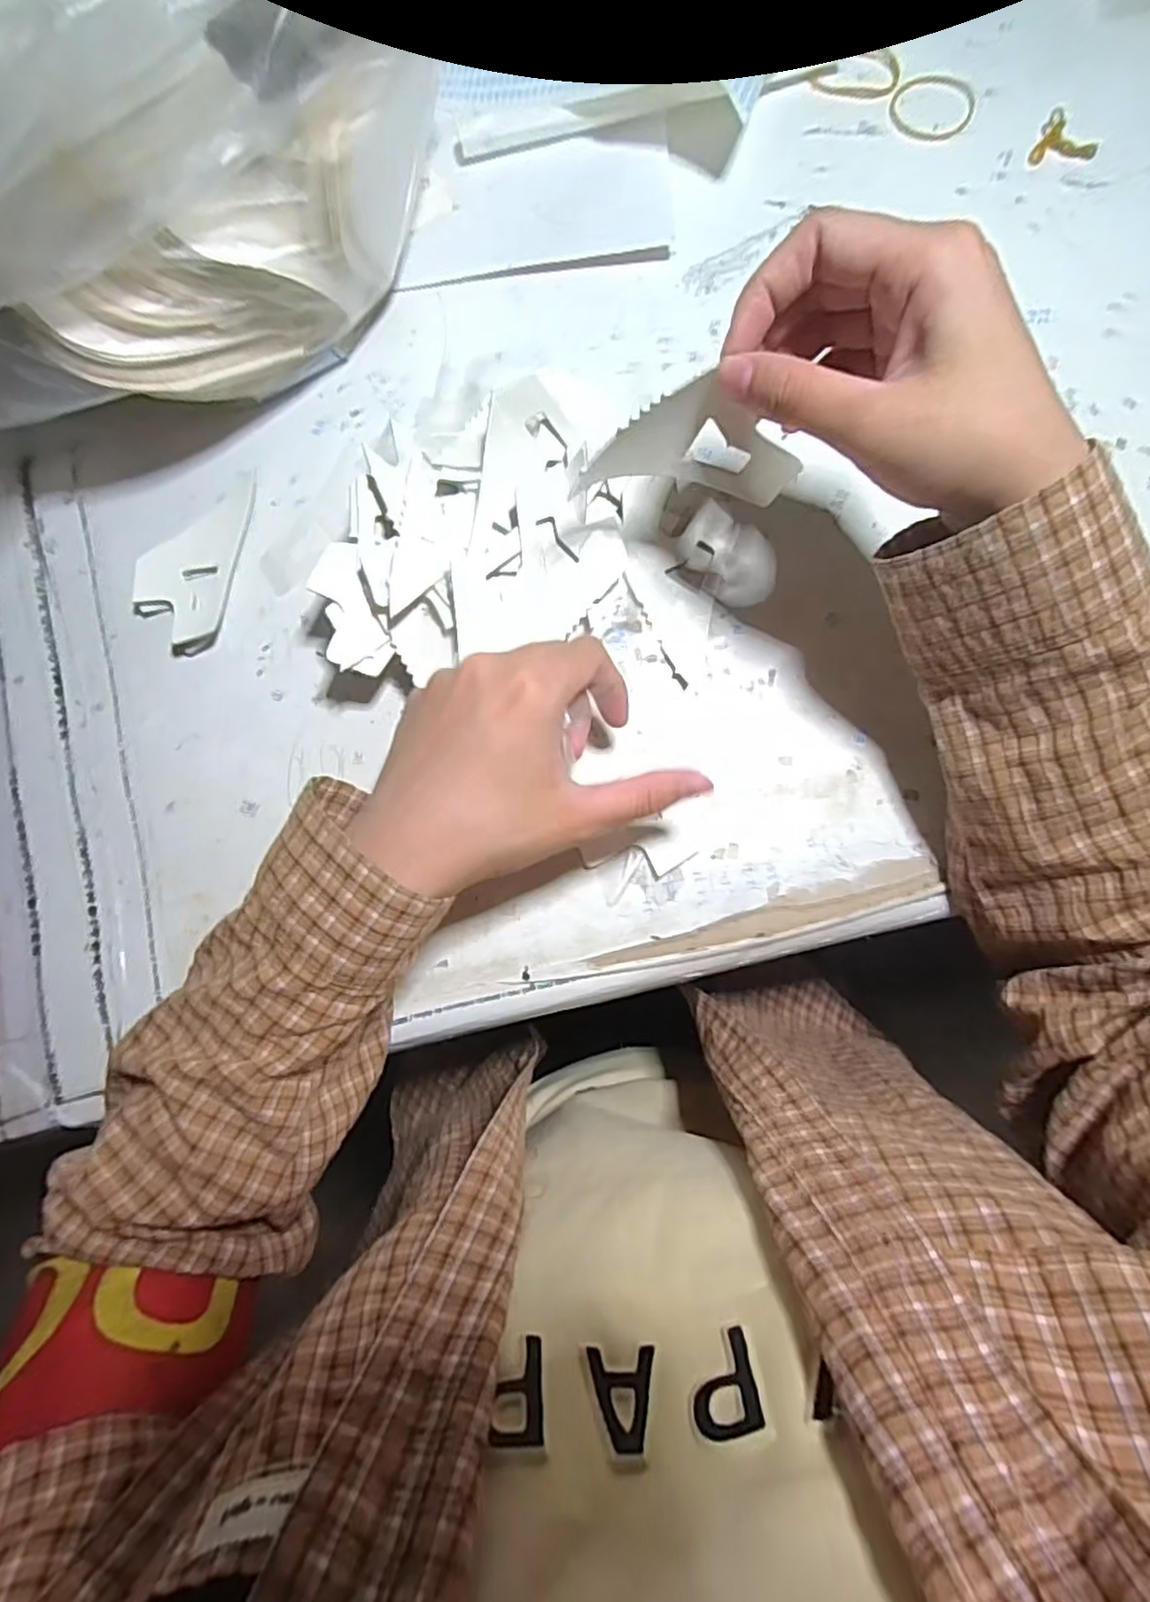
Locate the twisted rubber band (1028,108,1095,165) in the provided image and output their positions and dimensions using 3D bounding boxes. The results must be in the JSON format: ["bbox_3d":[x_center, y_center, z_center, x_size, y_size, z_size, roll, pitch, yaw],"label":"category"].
[{"bbox_3d":[0.248,-0.337,0.345,0.029,0.007,0.023,2,83,5],"label":"twisted rubber band"}]

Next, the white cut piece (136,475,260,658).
[{"bbox_3d":[-0.194,-0.123,0.347,0.047,0.009,0.094,13,83,6],"label":"white cut piece"}]

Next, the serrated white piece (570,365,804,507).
[{"bbox_3d":[0.044,-0.136,0.257,0.081,0.042,0.009,1,51,-2],"label":"serrated white piece"}]

